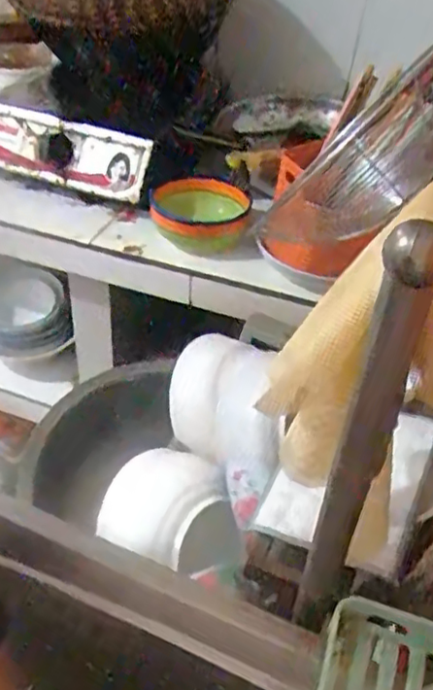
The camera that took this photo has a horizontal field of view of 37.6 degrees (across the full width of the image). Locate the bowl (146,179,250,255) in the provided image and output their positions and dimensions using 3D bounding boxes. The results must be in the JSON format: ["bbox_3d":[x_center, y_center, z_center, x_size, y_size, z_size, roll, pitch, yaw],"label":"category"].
[{"bbox_3d":[-0.024,-0.179,0.864,0.133,0.045,0.154,6,40,0],"label":"bowl"}]

